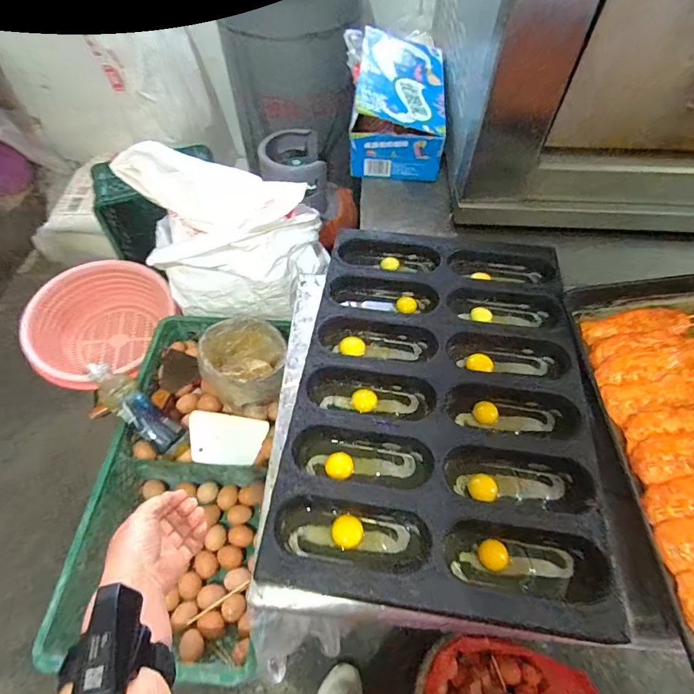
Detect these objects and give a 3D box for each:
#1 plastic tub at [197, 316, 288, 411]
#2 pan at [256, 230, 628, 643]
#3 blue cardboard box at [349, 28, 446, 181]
[{"bbox_3d":[-0.213,0.034,0.886,0.152,0.123,0.176,-5,52,-5],"label":"plastic tub"},{"bbox_3d":[0.133,0.053,0.641,0.413,0.050,0.602,4,55,2],"label":"pan"},{"bbox_3d":[0.121,-0.575,1.024,0.214,0.186,0.330,6,52,4],"label":"blue cardboard box"}]

